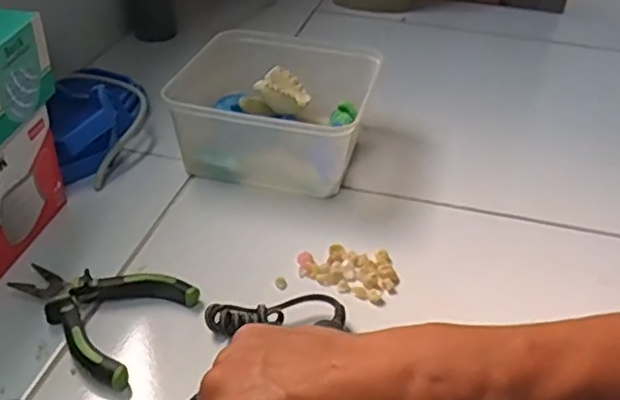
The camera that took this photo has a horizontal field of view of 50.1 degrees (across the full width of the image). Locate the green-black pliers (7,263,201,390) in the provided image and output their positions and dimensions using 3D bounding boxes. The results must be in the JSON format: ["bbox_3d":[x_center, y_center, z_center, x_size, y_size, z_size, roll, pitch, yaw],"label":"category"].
[{"bbox_3d":[-0.139,0.067,0.421,0.106,0.012,0.084,18,38,17],"label":"green-black pliers"}]

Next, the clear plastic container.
[{"bbox_3d":[-0.033,-0.079,0.586,0.151,0.071,0.160,11,36,9],"label":"clear plastic container"}]

